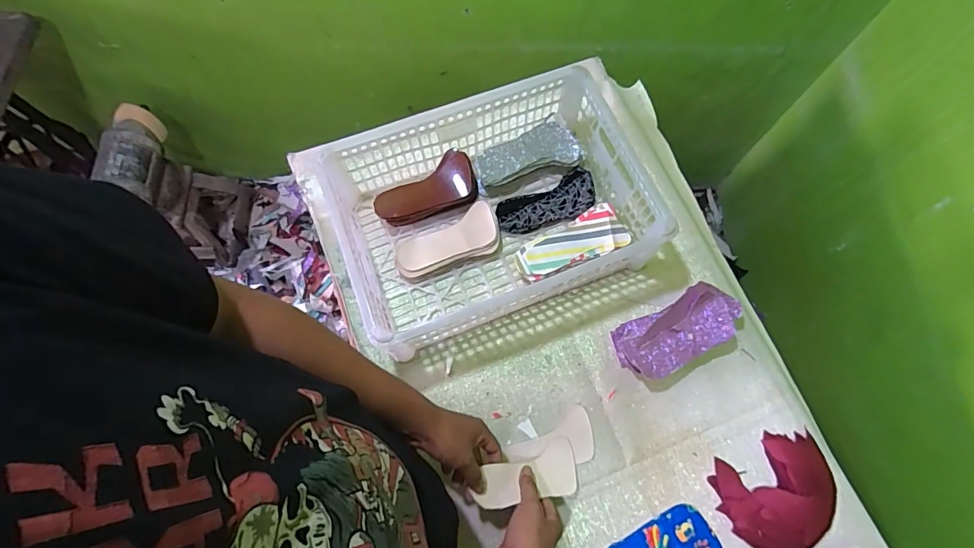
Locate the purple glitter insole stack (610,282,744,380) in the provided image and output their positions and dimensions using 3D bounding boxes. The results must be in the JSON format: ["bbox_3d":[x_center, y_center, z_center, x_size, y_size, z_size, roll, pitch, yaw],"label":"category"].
[{"bbox_3d":[0.289,0.086,0.691,0.188,0.056,0.094,-26,73,-9],"label":"purple glitter insole stack"}]

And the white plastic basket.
[{"bbox_3d":[-0.005,-0.096,0.714,0.499,0.146,0.330,-19,72,-7],"label":"white plastic basket"}]

